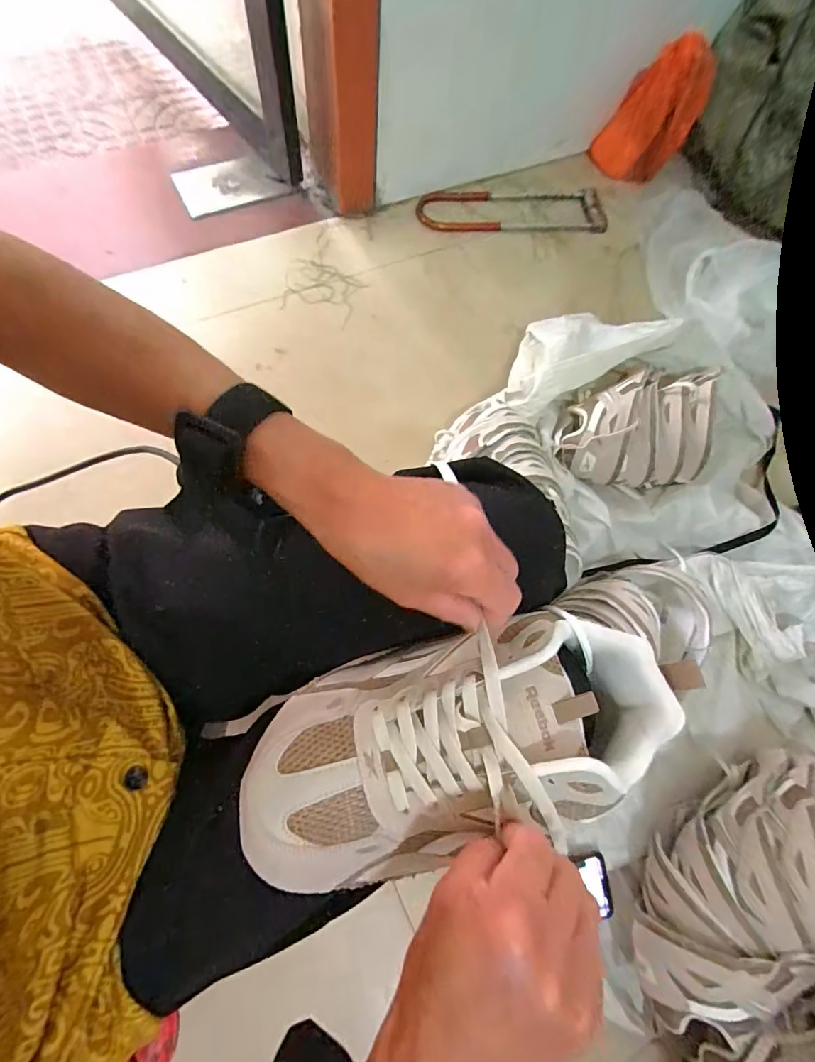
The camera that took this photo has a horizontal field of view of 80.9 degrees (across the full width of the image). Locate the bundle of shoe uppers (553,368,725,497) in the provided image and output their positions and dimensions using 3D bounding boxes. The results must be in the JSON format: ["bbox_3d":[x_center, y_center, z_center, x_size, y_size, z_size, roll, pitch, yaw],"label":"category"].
[{"bbox_3d":[0.331,-0.148,0.726,0.208,0.145,0.141,0,69,-6],"label":"bundle of shoe uppers"}]

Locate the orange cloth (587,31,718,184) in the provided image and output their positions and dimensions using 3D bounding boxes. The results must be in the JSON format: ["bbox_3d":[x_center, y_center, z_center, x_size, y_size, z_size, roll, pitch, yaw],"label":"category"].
[{"bbox_3d":[0.487,-0.830,0.944,0.167,0.227,0.046,19,70,4],"label":"orange cloth"}]

